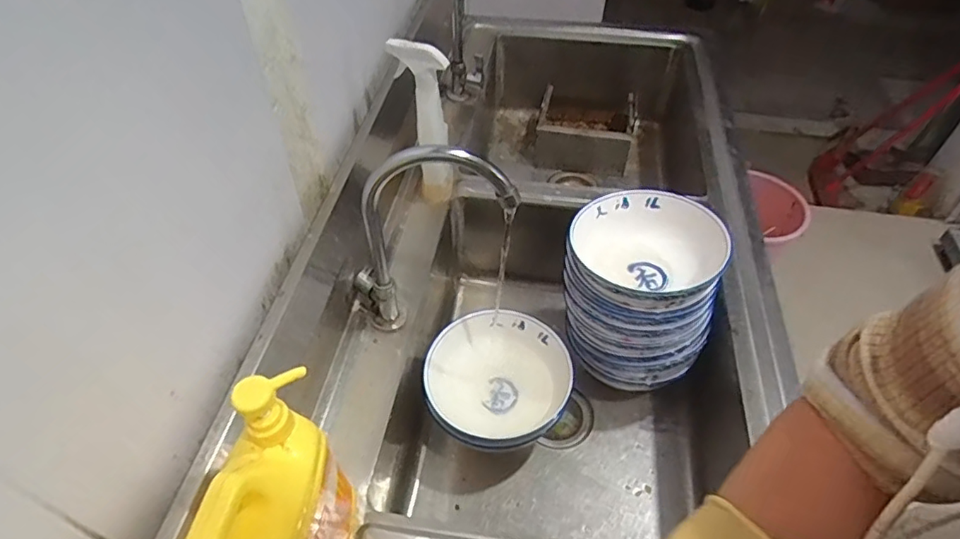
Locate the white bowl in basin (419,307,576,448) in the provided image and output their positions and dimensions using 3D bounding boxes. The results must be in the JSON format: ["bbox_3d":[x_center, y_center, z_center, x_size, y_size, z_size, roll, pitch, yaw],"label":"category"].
[{"bbox_3d":[0.020,0.157,0.790,0.178,0.087,0.193,1,49,-1],"label":"white bowl in basin"}]

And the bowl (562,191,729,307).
[{"bbox_3d":[0.214,-0.021,0.742,0.184,0.072,0.189,1,49,-1],"label":"bowl"}]

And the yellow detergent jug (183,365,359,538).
[{"bbox_3d":[-0.152,0.197,0.438,0.072,0.203,0.155,7,49,3],"label":"yellow detergent jug"}]

